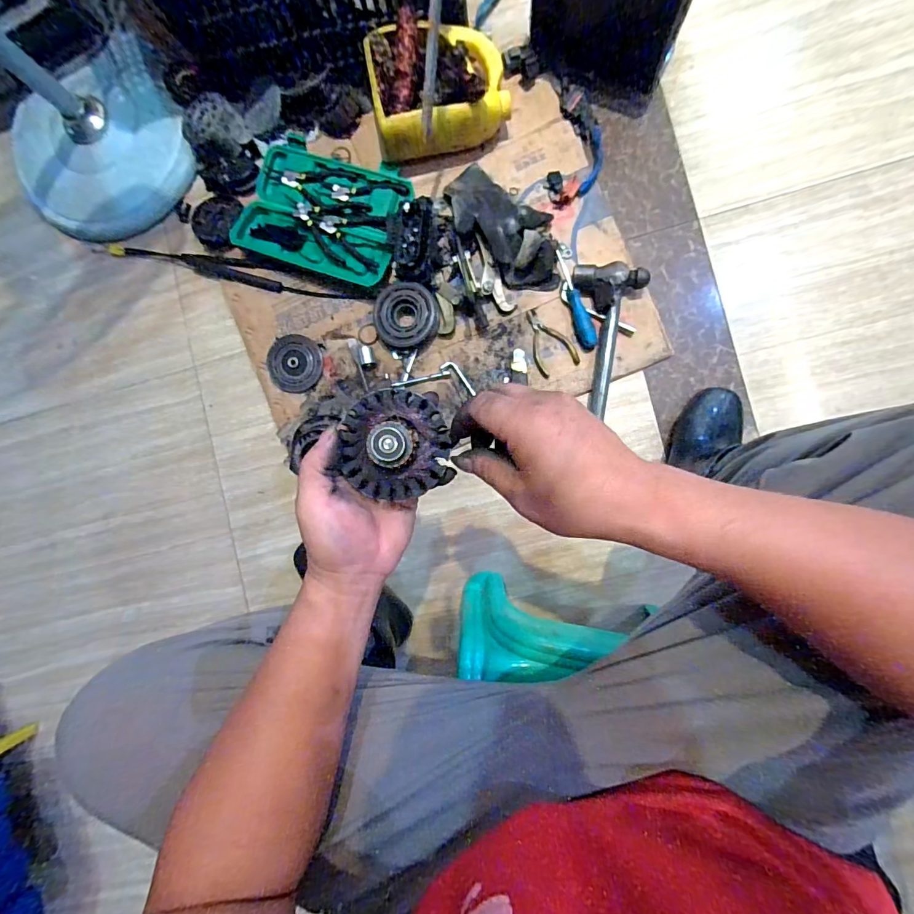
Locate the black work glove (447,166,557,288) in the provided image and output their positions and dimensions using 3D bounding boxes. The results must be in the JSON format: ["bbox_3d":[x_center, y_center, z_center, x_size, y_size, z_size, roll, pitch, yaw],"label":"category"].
[{"bbox_3d":[0.081,-0.396,0.741,0.258,0.059,0.130,40,94,6],"label":"black work glove"}]

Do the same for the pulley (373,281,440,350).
[{"bbox_3d":[-0.093,-0.246,0.761,0.111,0.049,0.107,0,89,7],"label":"pulley"}]

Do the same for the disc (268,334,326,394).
[{"bbox_3d":[-0.306,-0.176,0.808,0.103,0.017,0.102,0,89,7],"label":"disc"}]

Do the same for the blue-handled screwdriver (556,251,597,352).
[{"bbox_3d":[0.202,-0.266,0.733,0.028,0.028,0.171,-18,87,7],"label":"blue-handled screwdriver"}]

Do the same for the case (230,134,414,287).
[{"bbox_3d":[-0.246,-0.456,0.800,0.311,0.034,0.227,19,91,7],"label":"case"}]

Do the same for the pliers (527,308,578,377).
[{"bbox_3d":[0.158,-0.204,0.751,0.071,0.005,0.120,-26,86,6],"label":"pliers"}]

